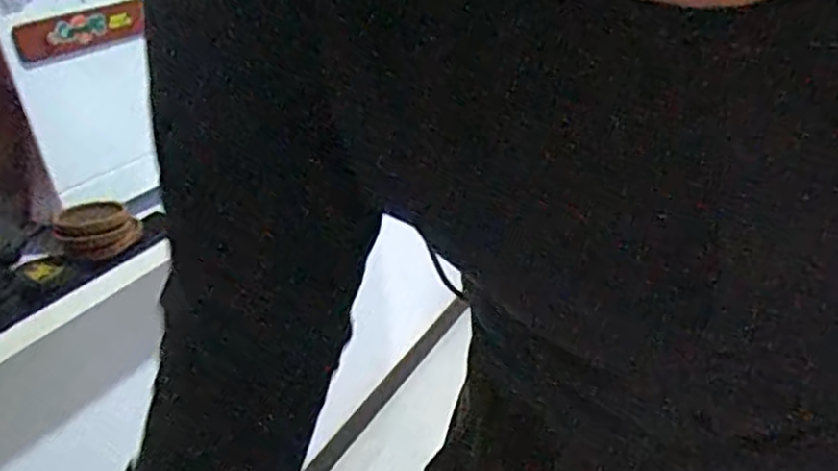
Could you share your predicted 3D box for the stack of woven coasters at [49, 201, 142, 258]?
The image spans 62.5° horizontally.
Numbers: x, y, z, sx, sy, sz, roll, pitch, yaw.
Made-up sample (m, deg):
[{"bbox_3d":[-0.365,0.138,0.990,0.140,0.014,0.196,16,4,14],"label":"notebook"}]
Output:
[{"bbox_3d":[-0.479,-0.015,1.020,0.107,0.057,0.099,-24,31,-31],"label":"stack of woven coasters"}]

